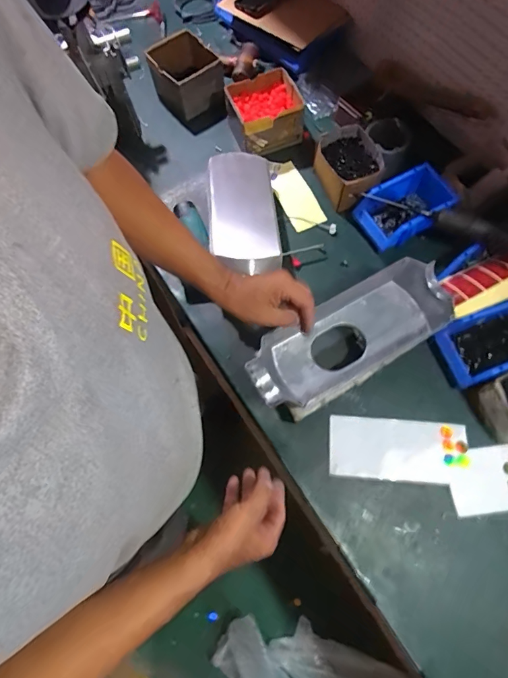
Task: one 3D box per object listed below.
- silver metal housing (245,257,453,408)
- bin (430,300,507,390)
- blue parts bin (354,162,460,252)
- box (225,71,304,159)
[{"bbox_3d":[0.169,-0.006,0.720,0.365,0.067,0.146,-30,71,-9],"label":"silver metal housing"},{"bbox_3d":[0.441,0.005,0.743,0.194,0.071,0.115,-19,70,-5],"label":"bin"},{"bbox_3d":[0.313,-0.270,0.846,0.171,0.080,0.123,-28,71,-9],"label":"blue parts bin"},{"bbox_3d":[0.025,-0.529,0.956,0.152,0.089,0.158,-20,70,-6],"label":"box"}]

